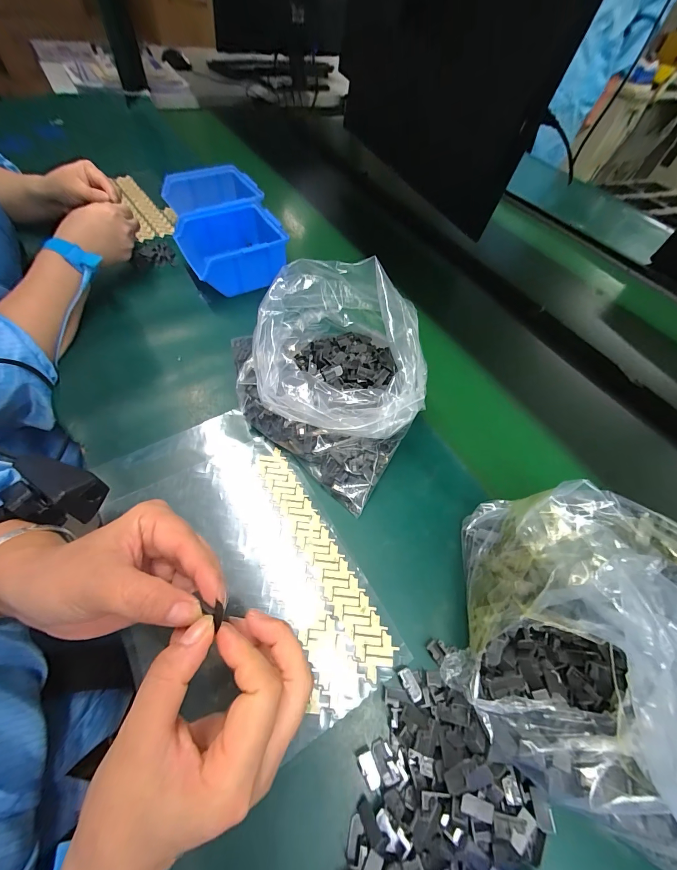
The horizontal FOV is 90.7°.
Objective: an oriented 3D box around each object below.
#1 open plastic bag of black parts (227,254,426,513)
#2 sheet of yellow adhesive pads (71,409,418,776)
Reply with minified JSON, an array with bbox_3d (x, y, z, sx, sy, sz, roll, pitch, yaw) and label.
[{"bbox_3d":[0.000,-0.069,0.353,0.196,0.124,0.185,35,61,18],"label":"open plastic bag of black parts"},{"bbox_3d":[-0.096,0.110,0.300,0.178,0.006,0.293,-27,63,-20],"label":"sheet of yellow adhesive pads"}]

